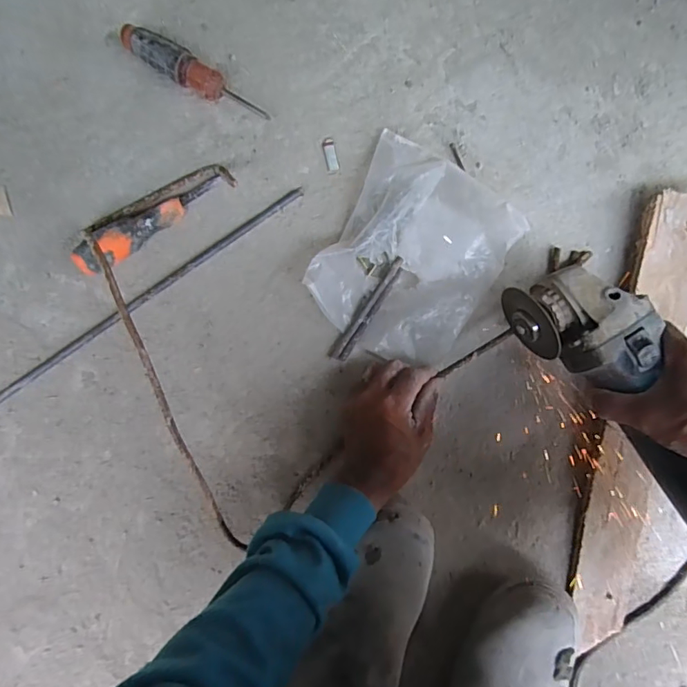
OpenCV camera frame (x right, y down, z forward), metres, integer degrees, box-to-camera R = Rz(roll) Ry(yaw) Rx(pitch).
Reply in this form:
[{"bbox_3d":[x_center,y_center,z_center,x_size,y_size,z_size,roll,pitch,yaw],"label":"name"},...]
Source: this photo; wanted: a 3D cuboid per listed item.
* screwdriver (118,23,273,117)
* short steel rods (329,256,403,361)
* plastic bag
[{"bbox_3d":[-0.148,-0.267,0.472,0.150,0.033,0.030,27,89,-1],"label":"screwdriver"},{"bbox_3d":[0.025,-0.034,0.480,0.016,0.009,0.118,35,89,0],"label":"short steel rods"},{"bbox_3d":[0.069,-0.087,0.472,0.163,0.031,0.200,29,89,-1],"label":"plastic bag"}]

